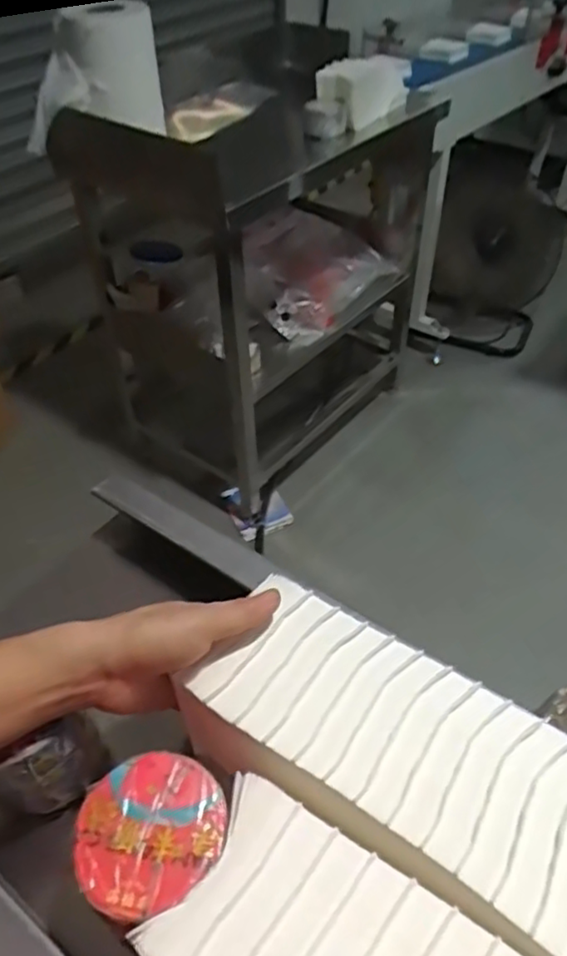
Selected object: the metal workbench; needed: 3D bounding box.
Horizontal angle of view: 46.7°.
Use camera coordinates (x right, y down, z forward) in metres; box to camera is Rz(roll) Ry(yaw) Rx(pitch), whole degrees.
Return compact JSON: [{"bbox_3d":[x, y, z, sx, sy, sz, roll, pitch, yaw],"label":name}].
[{"bbox_3d":[0.015,-0.593,1.872,0.553,0.981,1.018,27,52,25],"label":"metal workbench"}]

